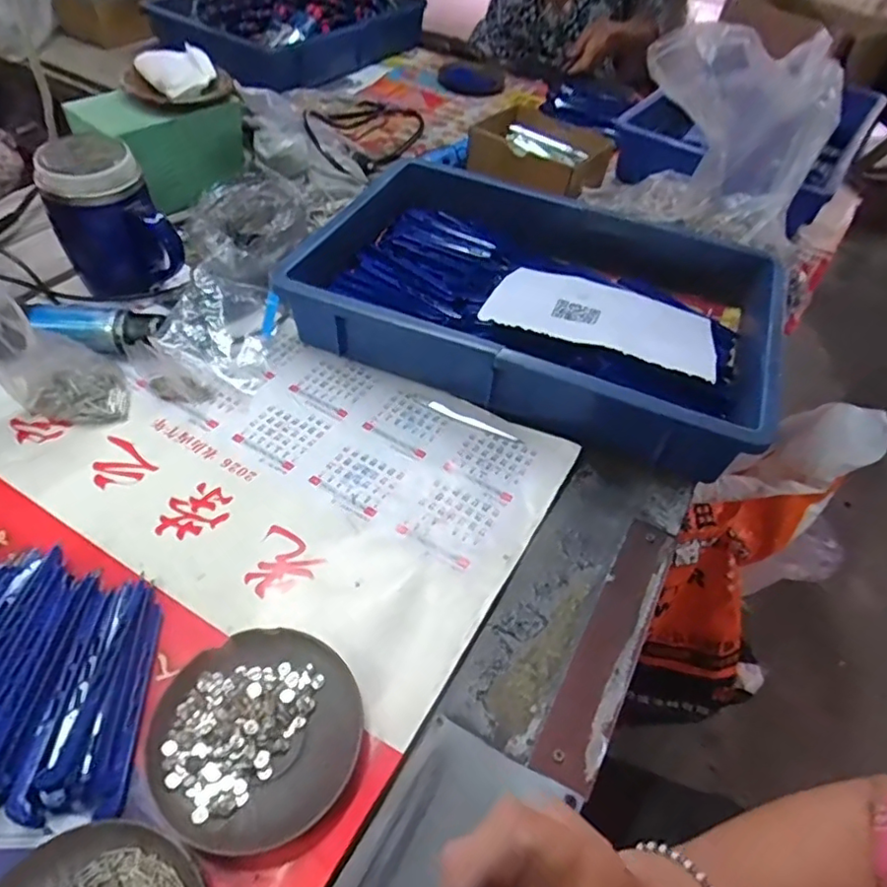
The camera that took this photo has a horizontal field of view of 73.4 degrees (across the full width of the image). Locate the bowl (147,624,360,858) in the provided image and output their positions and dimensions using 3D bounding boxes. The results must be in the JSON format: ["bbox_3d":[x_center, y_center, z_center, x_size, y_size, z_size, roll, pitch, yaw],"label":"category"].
[{"bbox_3d":[-0.107,0.164,0.342,0.112,0.014,0.110,3,49,-3],"label":"bowl"}]

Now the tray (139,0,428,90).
[{"bbox_3d":[-0.252,-0.716,1.000,0.261,0.128,0.408,32,53,19],"label":"tray"}]

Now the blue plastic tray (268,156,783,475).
[{"bbox_3d":[0.096,-0.146,0.588,0.414,0.078,0.298,21,51,12],"label":"blue plastic tray"}]

